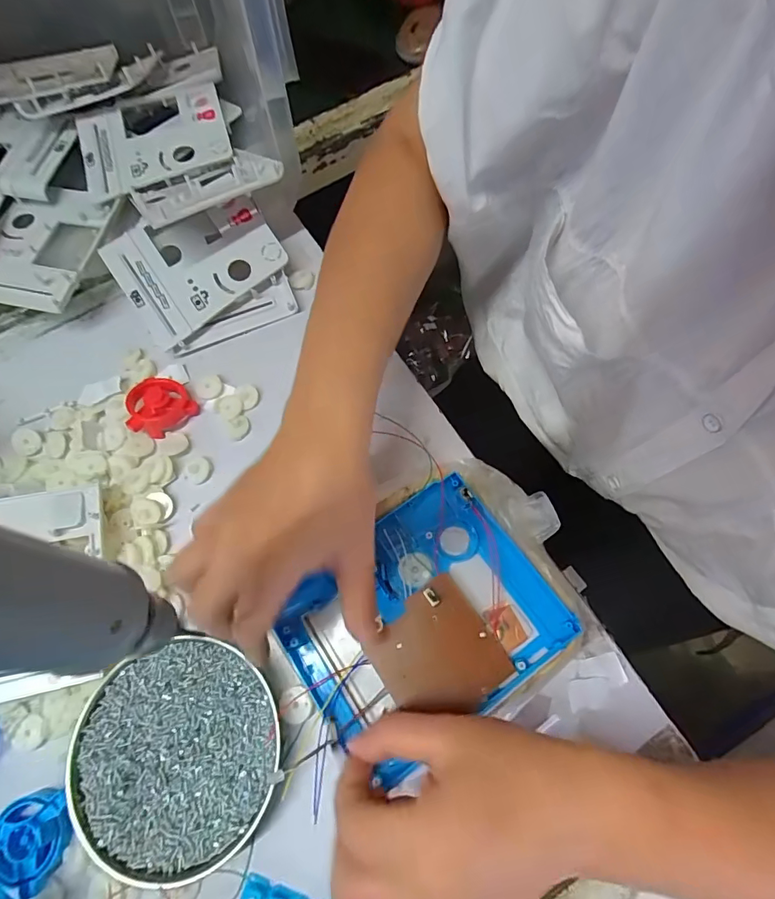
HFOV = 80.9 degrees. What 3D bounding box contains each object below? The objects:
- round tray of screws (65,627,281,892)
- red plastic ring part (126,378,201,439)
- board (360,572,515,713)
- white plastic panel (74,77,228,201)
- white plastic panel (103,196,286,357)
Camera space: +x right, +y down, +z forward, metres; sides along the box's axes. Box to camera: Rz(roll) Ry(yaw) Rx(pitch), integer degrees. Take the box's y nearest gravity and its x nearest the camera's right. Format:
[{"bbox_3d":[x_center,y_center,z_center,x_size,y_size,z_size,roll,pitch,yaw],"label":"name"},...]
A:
[{"bbox_3d":[-0.139,0.202,0.304,0.128,0.023,0.133,-1,70,2],"label":"round tray of screws"},{"bbox_3d":[-0.198,-0.041,0.391,0.052,0.019,0.049,-32,72,-9],"label":"red plastic ring part"},{"bbox_3d":[0.031,0.130,0.292,0.074,0.004,0.072,-34,72,-9],"label":"board"},{"bbox_3d":[-0.233,-0.311,0.454,0.142,0.018,0.123,-21,71,-5],"label":"white plastic panel"},{"bbox_3d":[-0.173,-0.172,0.416,0.142,0.008,0.106,-33,88,-6],"label":"white plastic panel"}]

